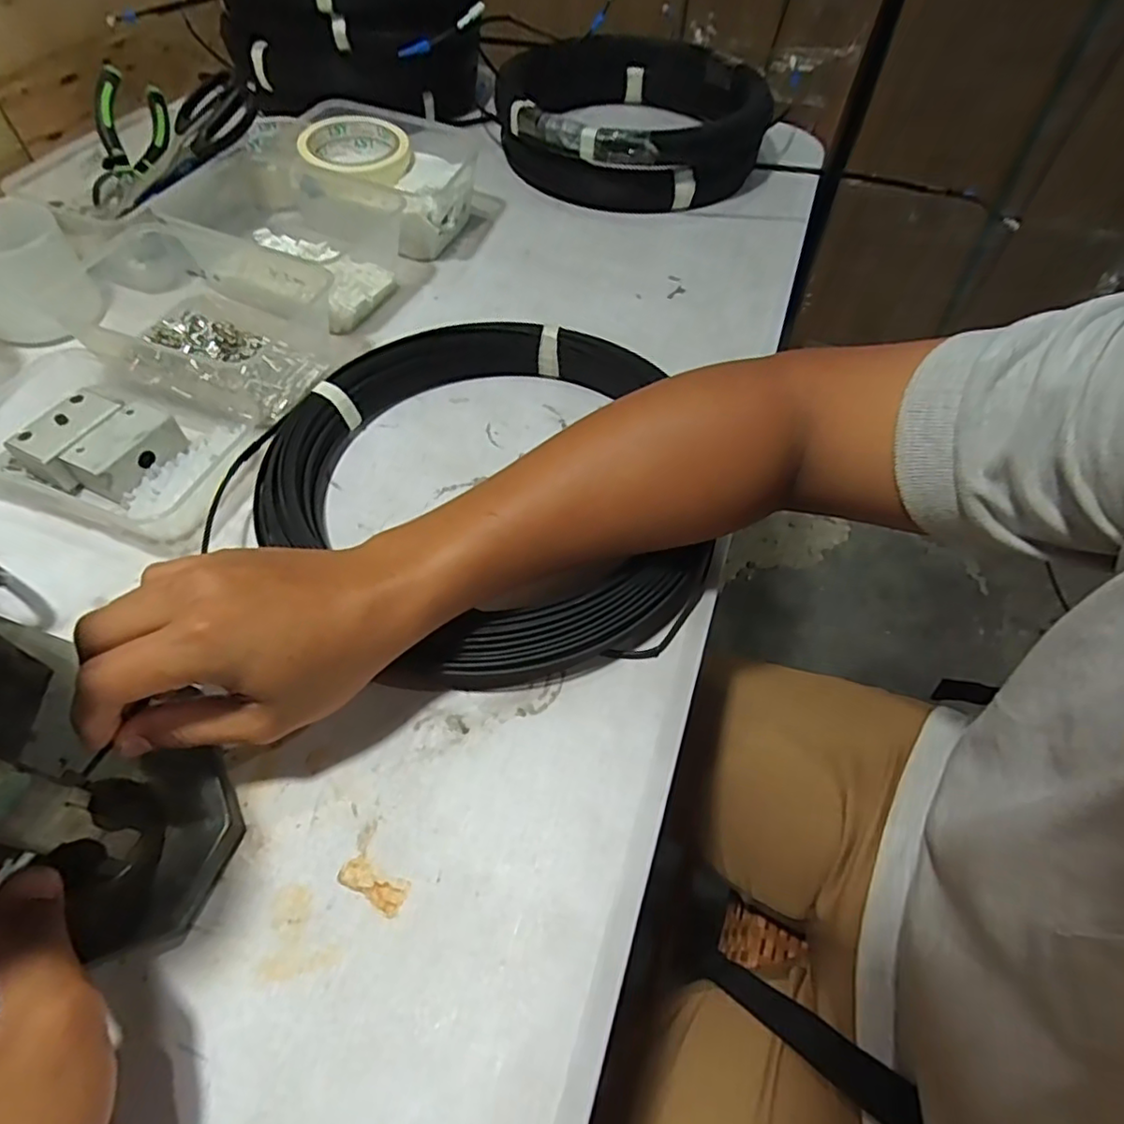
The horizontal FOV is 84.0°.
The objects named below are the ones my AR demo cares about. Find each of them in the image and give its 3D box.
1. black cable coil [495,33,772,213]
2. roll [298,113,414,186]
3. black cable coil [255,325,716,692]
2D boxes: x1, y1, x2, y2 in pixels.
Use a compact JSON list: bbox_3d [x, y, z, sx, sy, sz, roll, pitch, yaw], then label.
[{"bbox_3d":[0.073,-0.497,0.701,0.276,0.084,0.299,1,54,-2],"label":"black cable coil"},{"bbox_3d":[-0.194,-0.382,0.579,0.108,0.019,0.108,1,54,-2],"label":"roll"},{"bbox_3d":[-0.054,-0.055,0.412,0.266,0.049,0.277,-2,55,-6],"label":"black cable coil"}]

